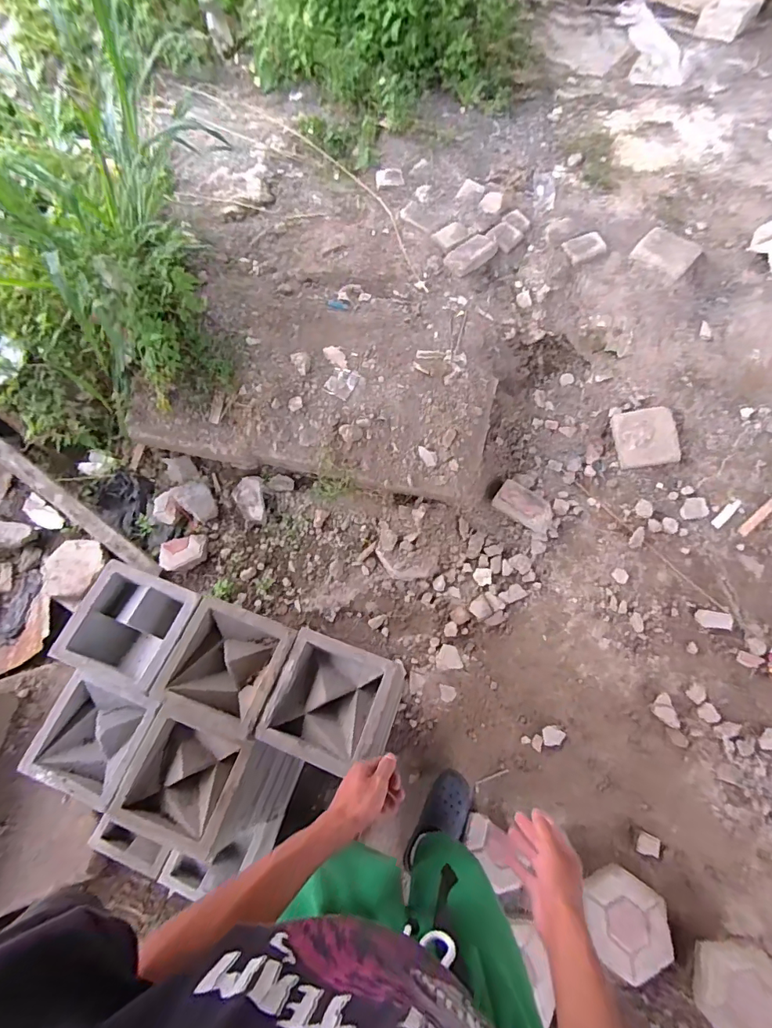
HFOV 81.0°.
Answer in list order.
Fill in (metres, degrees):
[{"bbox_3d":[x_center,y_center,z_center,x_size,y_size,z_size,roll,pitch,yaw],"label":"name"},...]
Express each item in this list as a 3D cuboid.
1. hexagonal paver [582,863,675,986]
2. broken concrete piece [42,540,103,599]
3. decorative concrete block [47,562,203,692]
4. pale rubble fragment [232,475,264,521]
[{"bbox_3d":[0.602,1.004,1.111,0.195,0.056,0.217,-14,65,-3],"label":"hexagonal paver"},{"bbox_3d":[-1.036,0.172,1.476,0.172,0.070,0.192,7,66,8],"label":"broken concrete piece"},{"bbox_3d":[-0.482,0.209,0.852,0.201,0.087,0.194,17,67,12],"label":"decorative concrete block"},{"bbox_3d":[-0.492,-0.054,1.619,0.106,0.058,0.164,-8,65,0],"label":"pale rubble fragment"}]

